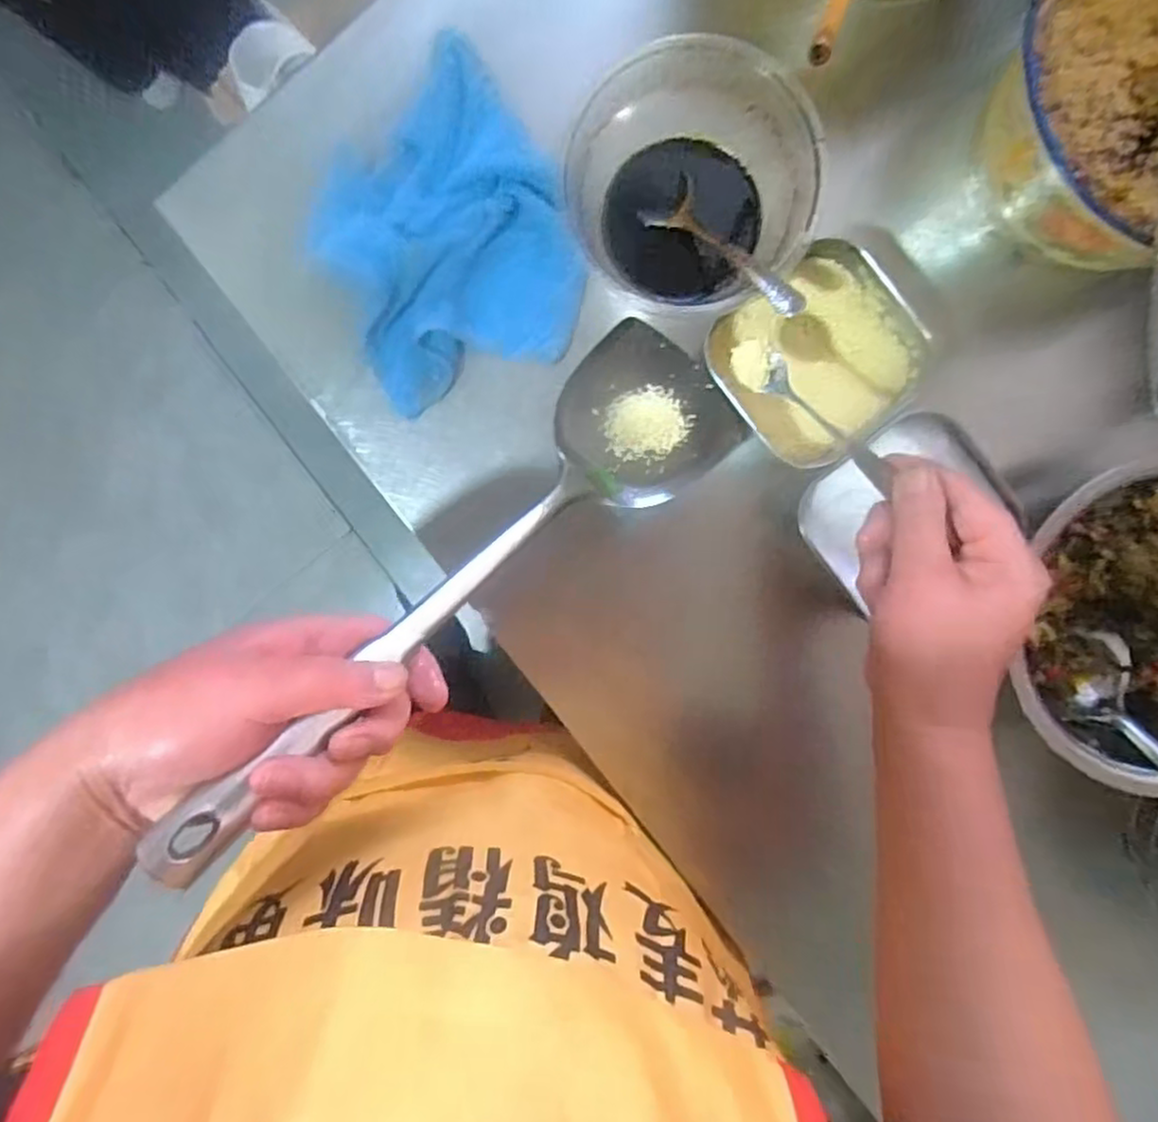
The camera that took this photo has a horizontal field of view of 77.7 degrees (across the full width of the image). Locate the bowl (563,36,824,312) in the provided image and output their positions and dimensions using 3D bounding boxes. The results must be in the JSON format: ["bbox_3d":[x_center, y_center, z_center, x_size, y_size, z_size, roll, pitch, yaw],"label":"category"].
[{"bbox_3d":[0.065,-0.226,0.433,0.138,0.078,0.125,10,94,2],"label":"bowl"}]

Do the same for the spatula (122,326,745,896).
[{"bbox_3d":[-0.046,0.005,0.354,0.093,0.044,0.352,44,63,0],"label":"spatula"}]

